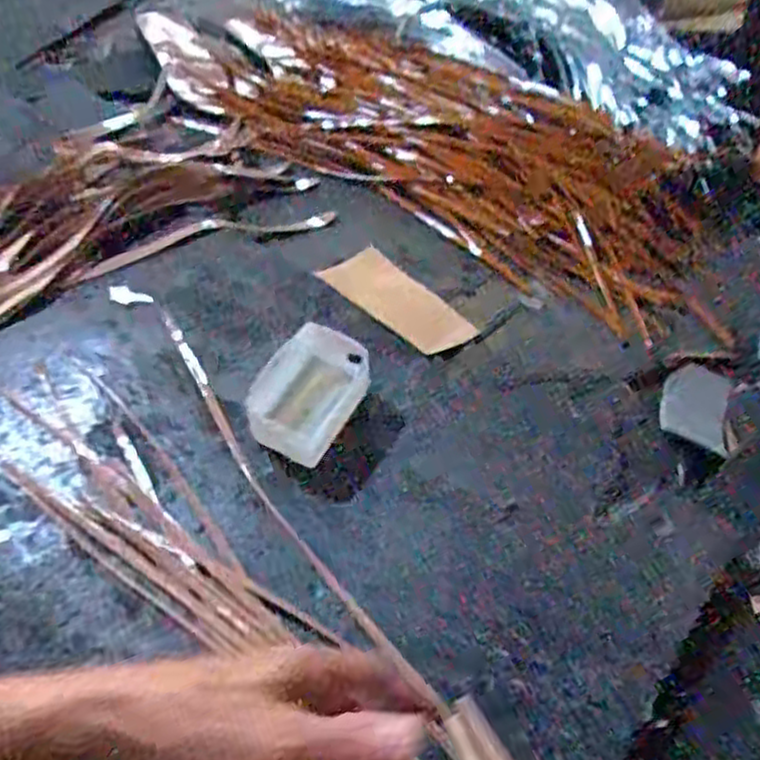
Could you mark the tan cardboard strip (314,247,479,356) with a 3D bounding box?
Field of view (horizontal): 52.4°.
[{"bbox_3d":[0.018,-0.075,0.744,0.148,0.008,0.076,40,46,23],"label":"tan cardboard strip"}]

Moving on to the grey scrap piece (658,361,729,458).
[{"bbox_3d":[0.294,0.023,0.721,0.060,0.007,0.089,17,56,5],"label":"grey scrap piece"}]

